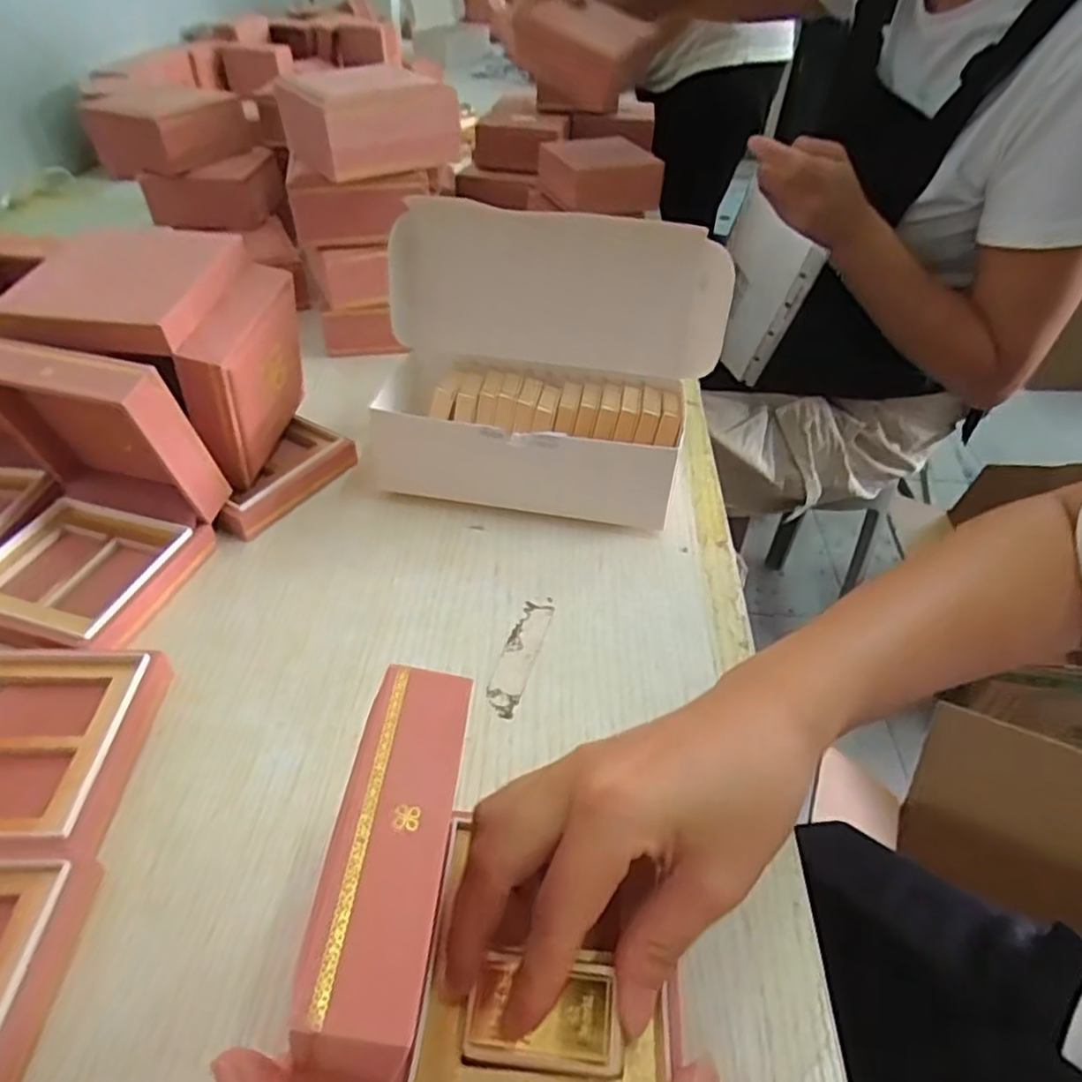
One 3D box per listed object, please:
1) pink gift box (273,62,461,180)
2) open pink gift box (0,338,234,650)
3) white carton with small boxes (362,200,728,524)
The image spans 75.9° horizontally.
[{"bbox_3d":[-0.114,-0.283,0.461,0.097,0.047,0.080,-23,49,-24],"label":"pink gift box"},{"bbox_3d":[-0.225,-0.027,0.324,0.095,0.093,0.101,11,44,9],"label":"open pink gift box"},{"bbox_3d":[-0.001,-0.100,0.397,0.191,0.142,0.107,8,44,6],"label":"white carton with small boxes"}]

